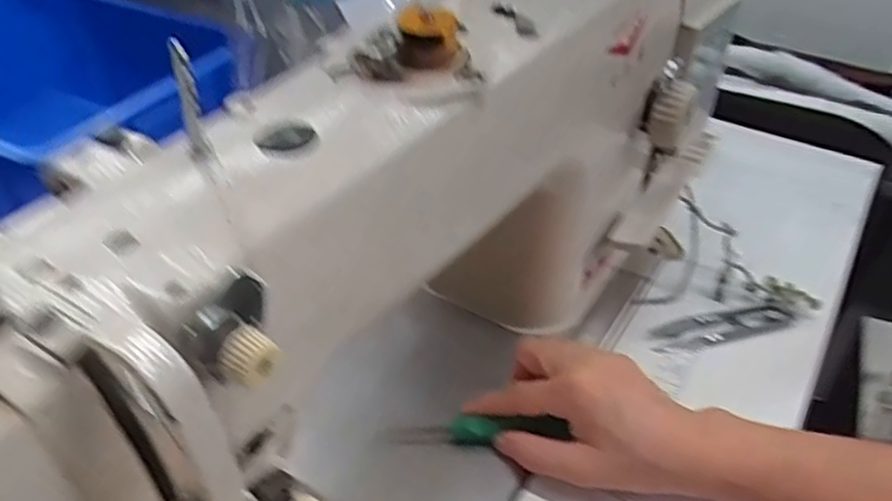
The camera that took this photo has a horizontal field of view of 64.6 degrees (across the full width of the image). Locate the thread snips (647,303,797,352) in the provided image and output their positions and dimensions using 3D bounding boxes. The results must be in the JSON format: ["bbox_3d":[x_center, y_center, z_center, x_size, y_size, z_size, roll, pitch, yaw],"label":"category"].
[{"bbox_3d":[0.189,0.051,0.483,0.106,0.009,0.025,-11,42,-14],"label":"thread snips"}]

